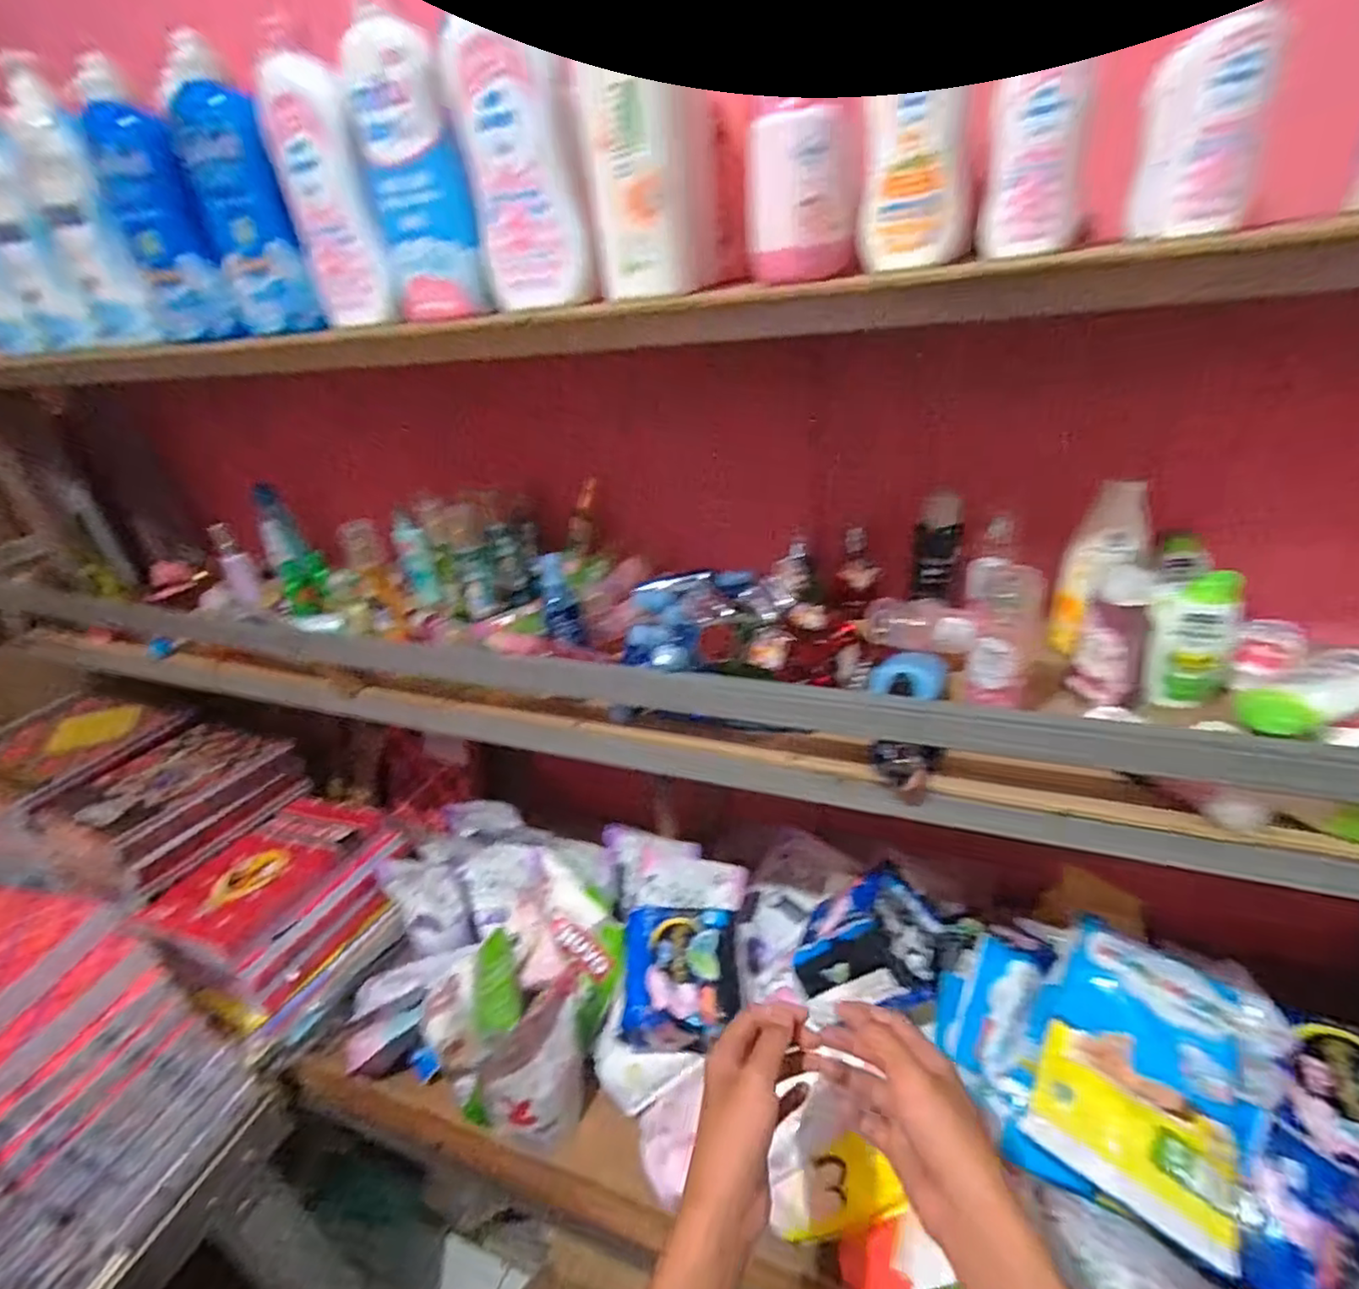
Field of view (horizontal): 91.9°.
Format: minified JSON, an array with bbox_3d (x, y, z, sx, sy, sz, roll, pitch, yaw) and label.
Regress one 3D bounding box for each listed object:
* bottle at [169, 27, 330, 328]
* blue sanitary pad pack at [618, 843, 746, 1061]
[{"bbox_3d":[-0.417,-0.427,0.629,0.072,0.223,0.076,-18,29,-22],"label":"bottle"},{"bbox_3d":[0.008,0.342,0.749,0.136,0.081,0.213,-1,27,9],"label":"blue sanitary pad pack"}]

